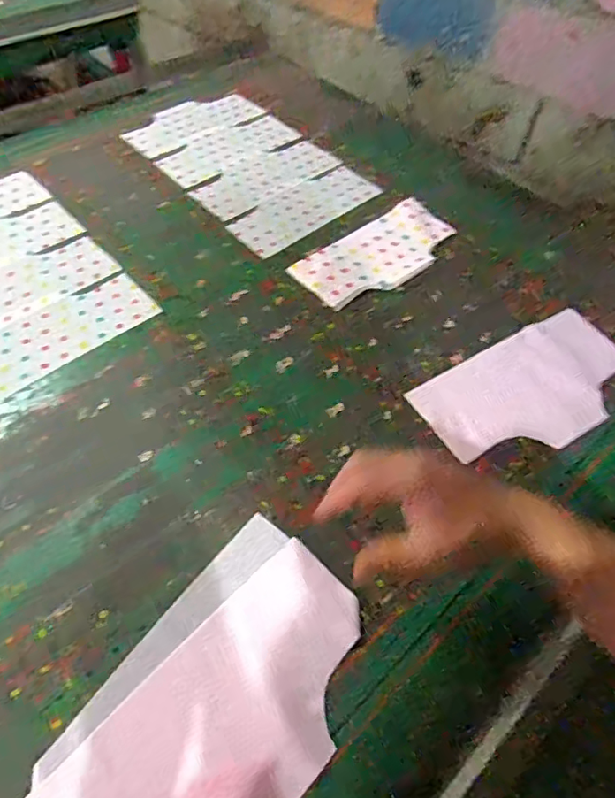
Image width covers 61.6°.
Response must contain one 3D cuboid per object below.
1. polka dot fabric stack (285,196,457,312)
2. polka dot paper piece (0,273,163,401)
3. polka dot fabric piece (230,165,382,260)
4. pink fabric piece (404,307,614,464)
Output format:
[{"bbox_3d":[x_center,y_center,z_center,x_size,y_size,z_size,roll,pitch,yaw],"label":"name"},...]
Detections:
[{"bbox_3d":[0.119,-0.238,0.833,0.283,0.007,0.141,-38,63,-25],"label":"polka dot fabric stack"},{"bbox_3d":[-0.354,-0.088,0.714,0.280,0.008,0.113,-36,62,-24],"label":"polka dot paper piece"},{"bbox_3d":[-0.007,-0.342,0.918,0.129,0.013,0.296,36,58,25],"label":"polka dot fabric piece"},{"bbox_3d":[0.302,-0.018,0.681,0.298,0.017,0.157,-28,59,-19],"label":"pink fabric piece"}]

